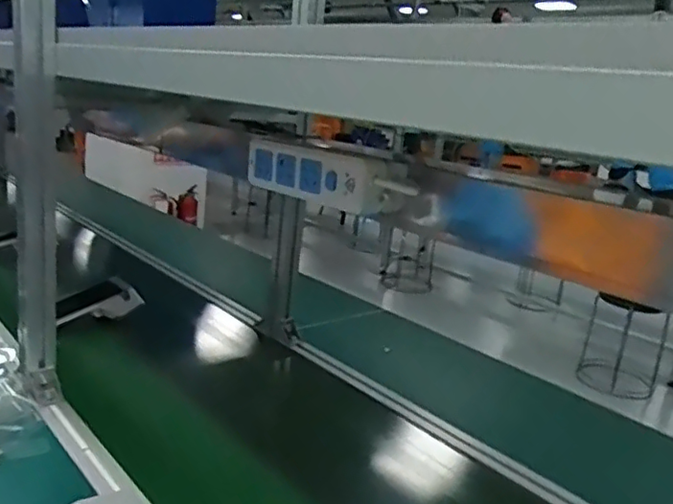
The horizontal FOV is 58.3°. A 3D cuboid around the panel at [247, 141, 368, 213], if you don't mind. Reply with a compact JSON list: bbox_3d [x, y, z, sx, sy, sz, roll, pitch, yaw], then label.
[{"bbox_3d":[-0.038,-0.081,0.635,0.023,0.049,0.181,-6,19,-38],"label":"panel"}]

